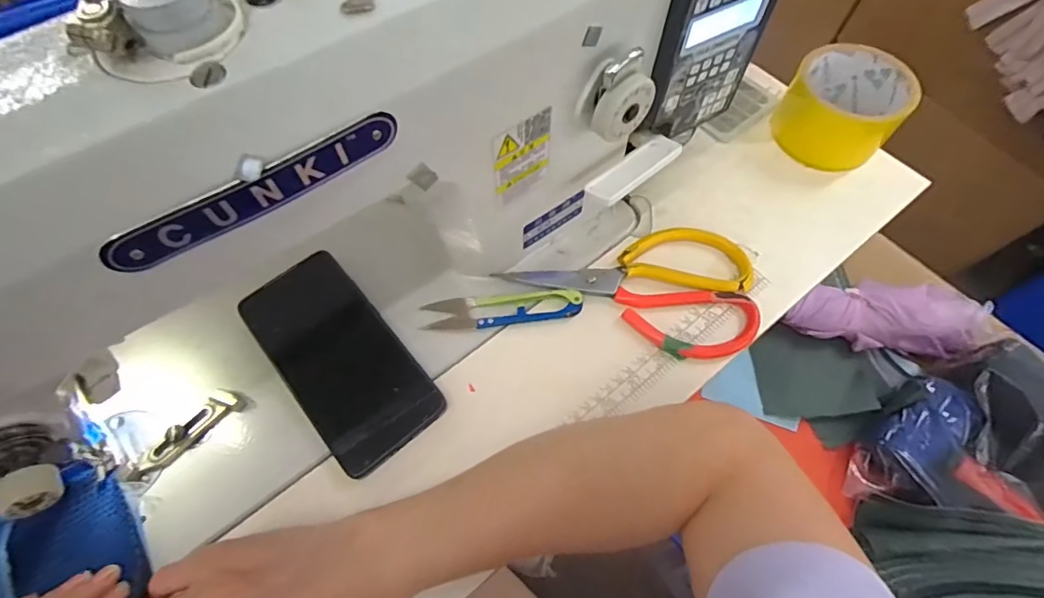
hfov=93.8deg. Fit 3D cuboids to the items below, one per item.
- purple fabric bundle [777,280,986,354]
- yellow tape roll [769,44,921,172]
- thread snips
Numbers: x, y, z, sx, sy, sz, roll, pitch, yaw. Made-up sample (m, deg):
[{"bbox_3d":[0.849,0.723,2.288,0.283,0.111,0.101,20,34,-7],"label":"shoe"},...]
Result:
[{"bbox_3d":[0.417,0.015,0.569,0.199,0.055,0.081,9,64,4],"label":"purple fabric bundle"},{"bbox_3d":[0.276,-0.165,0.422,0.087,0.056,0.090,0,64,0],"label":"yellow tape roll"},{"bbox_3d":[-0.014,0.008,0.370,0.118,0.014,0.026,-4,64,-2],"label":"thread snips"}]

